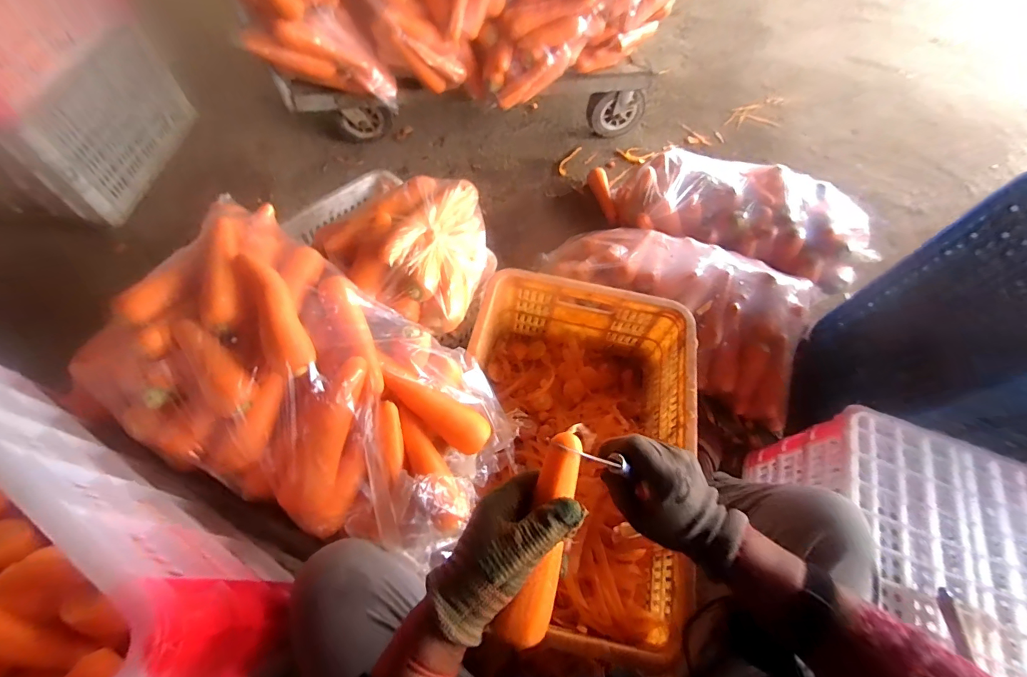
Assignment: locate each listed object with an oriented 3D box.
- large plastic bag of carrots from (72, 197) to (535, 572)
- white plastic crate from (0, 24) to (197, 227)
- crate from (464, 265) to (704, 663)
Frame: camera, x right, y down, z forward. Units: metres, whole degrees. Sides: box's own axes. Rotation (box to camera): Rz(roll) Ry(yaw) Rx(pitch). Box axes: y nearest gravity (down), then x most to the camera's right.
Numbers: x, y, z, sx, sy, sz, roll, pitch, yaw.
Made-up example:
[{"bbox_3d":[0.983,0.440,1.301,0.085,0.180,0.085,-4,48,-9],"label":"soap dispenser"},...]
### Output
[{"bbox_3d":[-0.246,0.062,0.566,0.462,0.201,0.300,24,62,10],"label":"large plastic bag of carrots"},{"bbox_3d":[-1.244,-0.571,1.144,0.478,0.272,0.487,2,60,-2],"label":"white plastic crate"},{"bbox_3d":[0.088,0.190,0.729,0.349,0.246,0.525,10,60,2],"label":"crate"}]

